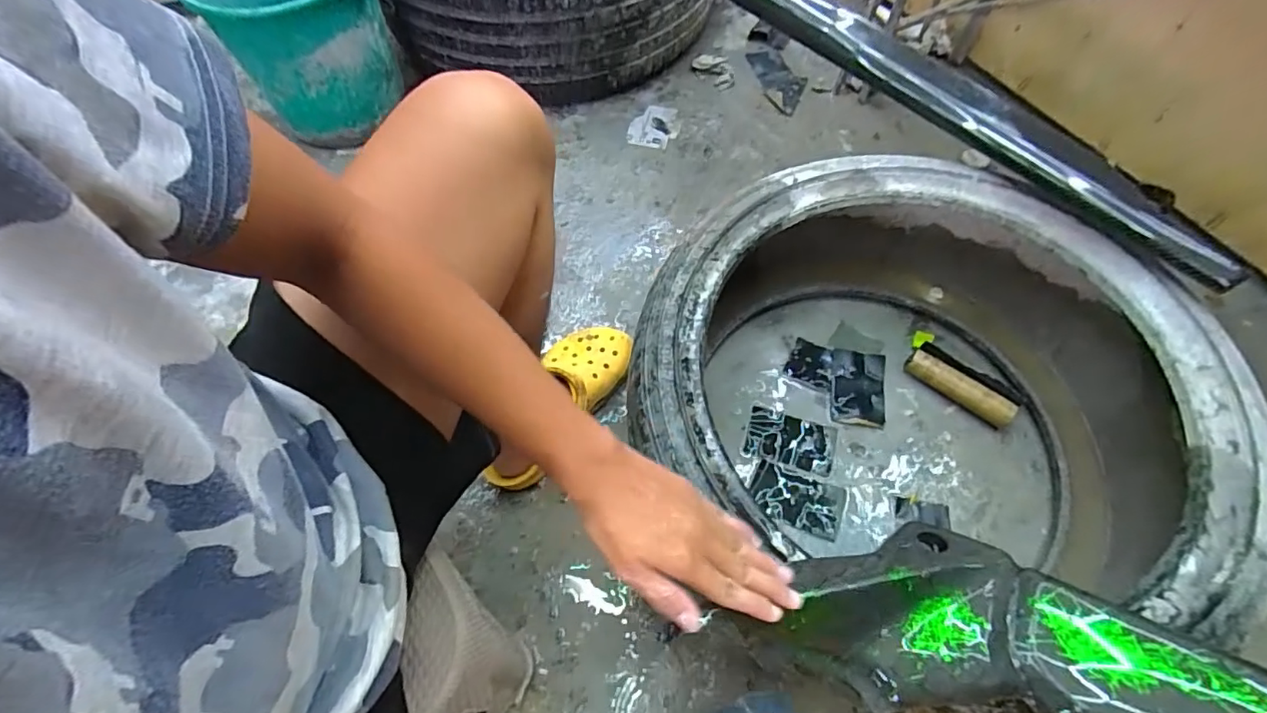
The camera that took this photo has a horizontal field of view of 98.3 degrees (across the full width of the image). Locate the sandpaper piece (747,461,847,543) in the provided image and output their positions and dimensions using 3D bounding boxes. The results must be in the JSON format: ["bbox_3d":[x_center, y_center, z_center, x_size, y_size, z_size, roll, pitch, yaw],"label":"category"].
[{"bbox_3d":[0.210,0.185,0.706,0.113,0.004,0.072,18,62,12],"label":"sandpaper piece"}]

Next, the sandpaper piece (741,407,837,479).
[{"bbox_3d":[0.212,0.116,0.745,0.119,0.004,0.076,15,62,9],"label":"sandpaper piece"}]

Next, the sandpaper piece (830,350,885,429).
[{"bbox_3d":[0.318,0.045,0.777,0.072,0.005,0.112,8,67,8],"label":"sandpaper piece"}]

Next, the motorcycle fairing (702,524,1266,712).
[{"bbox_3d":[0.289,0.206,0.397,0.412,0.074,0.137,8,63,16],"label":"motorcycle fairing"}]

